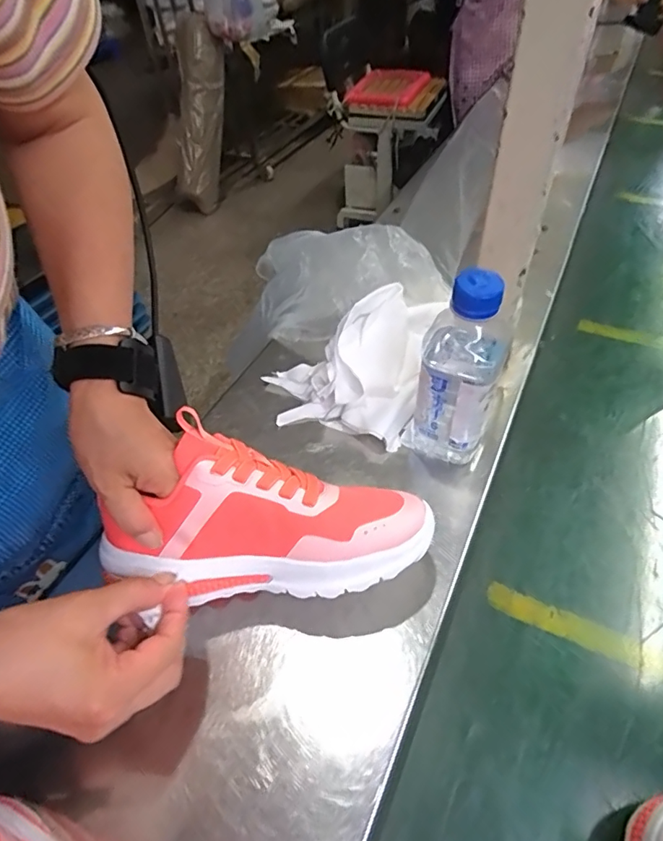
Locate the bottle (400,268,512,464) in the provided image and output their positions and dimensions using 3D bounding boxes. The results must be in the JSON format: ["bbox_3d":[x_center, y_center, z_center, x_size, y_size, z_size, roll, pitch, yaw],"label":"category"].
[{"bbox_3d":[0.091,-0.023,0.379,0.048,0.177,0.046,-11,49,-8],"label":"bottle"}]

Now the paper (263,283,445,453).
[{"bbox_3d":[0.019,-0.066,0.472,0.154,0.078,0.149,16,51,15],"label":"paper"}]

